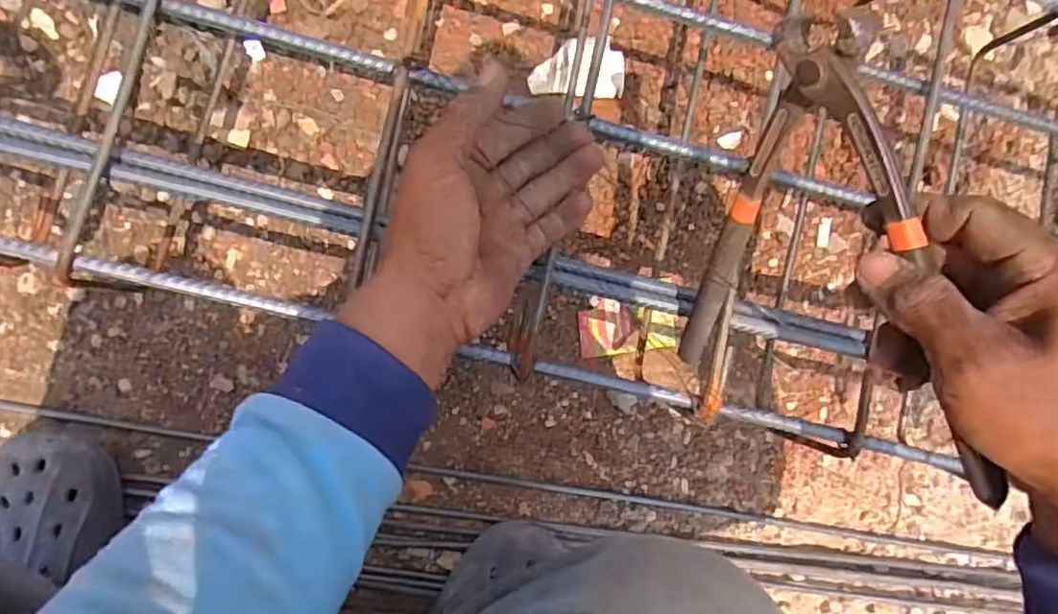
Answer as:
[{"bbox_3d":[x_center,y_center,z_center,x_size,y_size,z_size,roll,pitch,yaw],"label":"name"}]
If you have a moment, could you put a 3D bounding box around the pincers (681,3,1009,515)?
[{"bbox_3d":[0.129,-0.016,0.332,0.051,0.151,0.216,-17,92,-10],"label":"pincers"}]

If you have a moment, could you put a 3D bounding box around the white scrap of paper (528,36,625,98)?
[{"bbox_3d":[0.043,-0.215,0.578,0.084,0.016,0.055,-2,89,-10],"label":"white scrap of paper"}]

